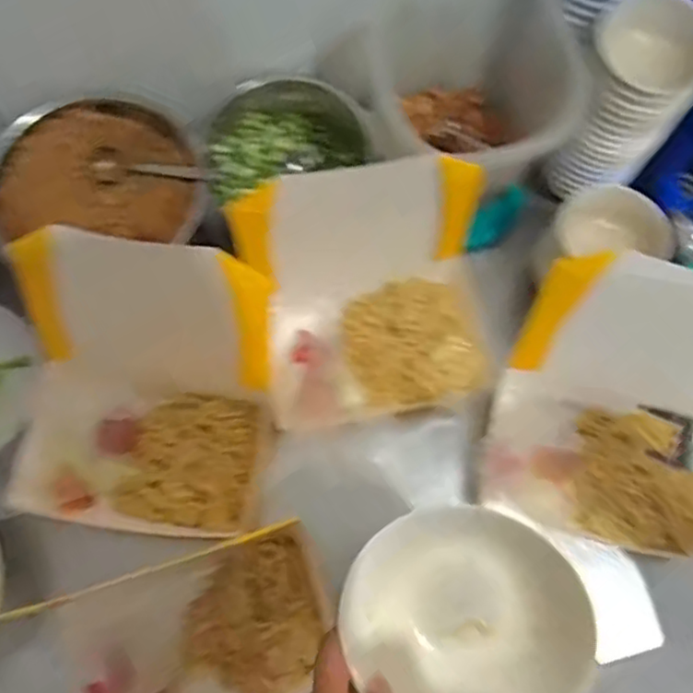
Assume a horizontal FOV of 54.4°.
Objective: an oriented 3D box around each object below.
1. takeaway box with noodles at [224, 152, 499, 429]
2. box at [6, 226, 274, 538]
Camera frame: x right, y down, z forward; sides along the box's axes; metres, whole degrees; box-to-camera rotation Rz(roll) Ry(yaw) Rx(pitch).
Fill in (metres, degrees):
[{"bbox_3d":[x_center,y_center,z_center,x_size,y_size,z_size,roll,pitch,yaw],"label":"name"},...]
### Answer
[{"bbox_3d":[0.025,-0.049,0.589,0.211,0.182,0.181,-13,73,-7],"label":"takeaway box with noodles"},{"bbox_3d":[-0.171,0.038,0.547,0.199,0.153,0.200,10,72,1],"label":"box"}]

